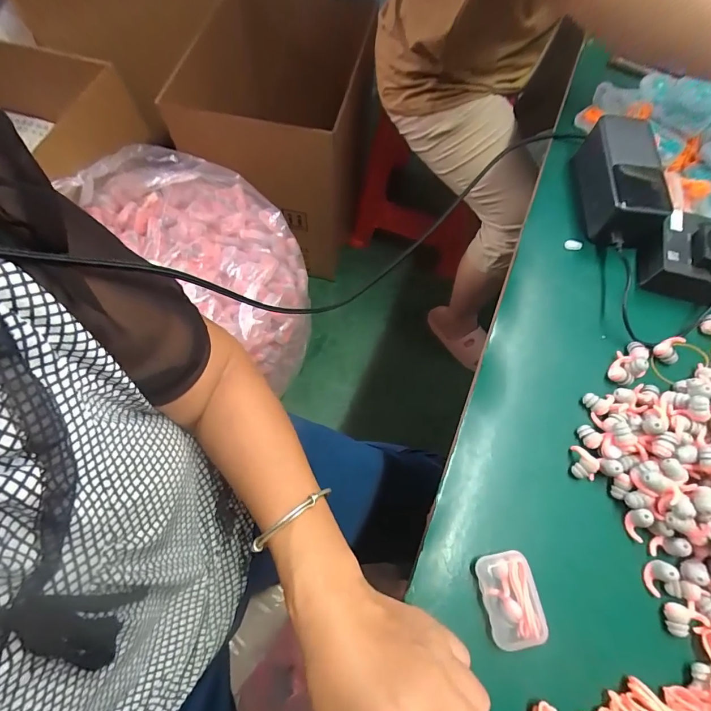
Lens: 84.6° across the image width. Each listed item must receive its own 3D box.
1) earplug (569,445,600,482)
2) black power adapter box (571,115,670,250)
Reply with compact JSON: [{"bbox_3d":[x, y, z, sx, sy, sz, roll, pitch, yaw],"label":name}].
[{"bbox_3d":[0.178,0.084,0.304,0.016,0.012,0.024,10,68,2],"label":"earplug"},{"bbox_3d":[0.260,-0.170,0.388,0.061,0.050,0.137,3,67,-1],"label":"black power adapter box"}]

